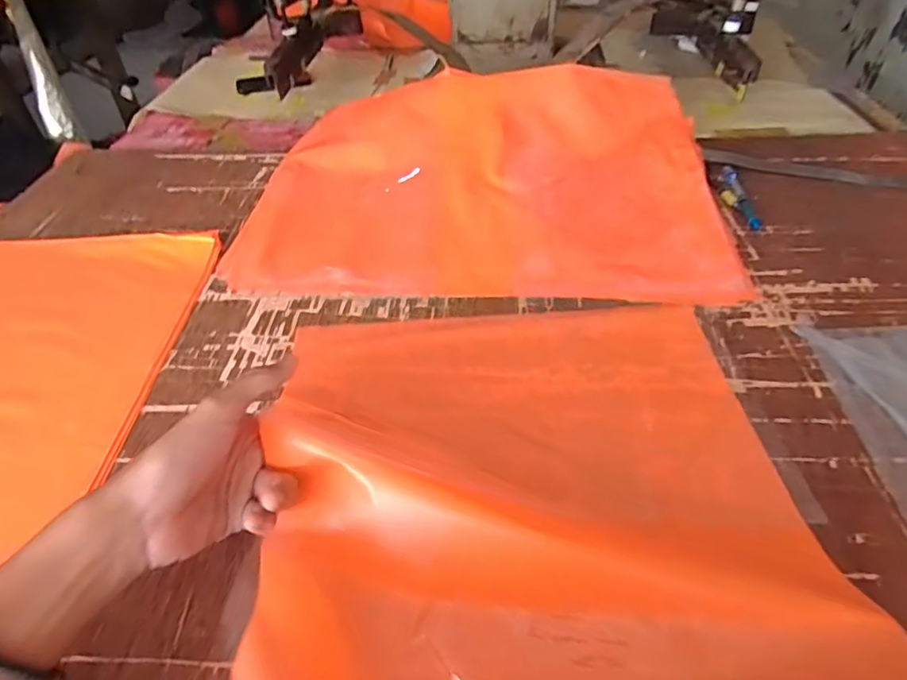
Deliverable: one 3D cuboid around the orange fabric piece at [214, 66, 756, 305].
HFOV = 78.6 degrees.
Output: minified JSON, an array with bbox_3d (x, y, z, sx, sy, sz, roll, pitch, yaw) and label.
[{"bbox_3d":[0.033,-0.206,0.662,0.525,0.061,0.408,2,45,4],"label":"orange fabric piece"}]

